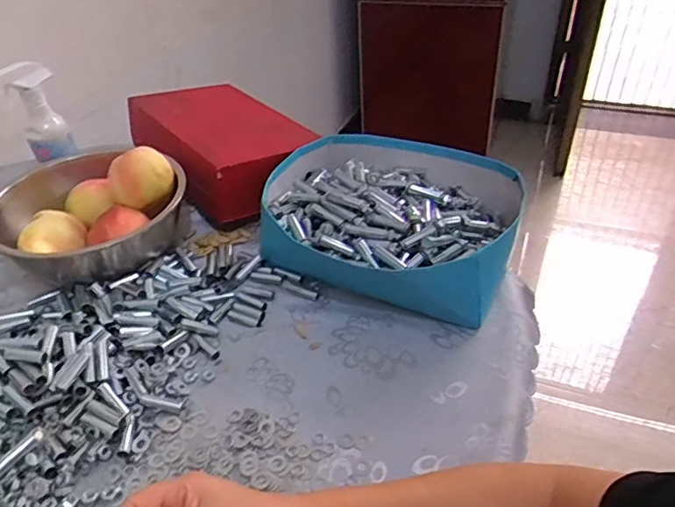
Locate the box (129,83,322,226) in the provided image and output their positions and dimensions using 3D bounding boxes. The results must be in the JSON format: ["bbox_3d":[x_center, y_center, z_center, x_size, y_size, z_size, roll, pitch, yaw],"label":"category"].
[{"bbox_3d":[-0.174,-0.169,0.843,0.189,0.102,0.297,-28,45,-28],"label":"box"}]

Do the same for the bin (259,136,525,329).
[{"bbox_3d":[0.058,-0.046,0.683,0.313,0.102,0.258,15,42,21],"label":"bin"}]

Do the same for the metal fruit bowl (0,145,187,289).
[{"bbox_3d":[-0.305,-0.046,0.686,0.176,0.111,0.228,18,43,24],"label":"metal fruit bowl"}]

